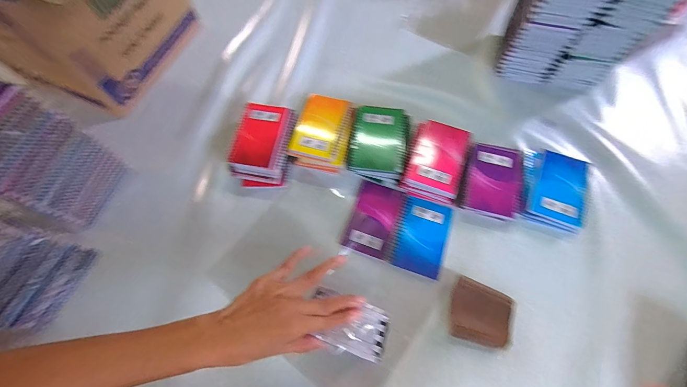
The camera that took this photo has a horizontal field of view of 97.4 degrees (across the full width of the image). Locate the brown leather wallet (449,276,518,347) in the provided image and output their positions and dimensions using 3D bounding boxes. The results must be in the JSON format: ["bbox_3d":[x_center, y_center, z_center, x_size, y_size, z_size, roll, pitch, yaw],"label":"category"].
[{"bbox_3d":[0.211,0.182,0.460,0.084,0.018,0.086,14,69,8],"label":"brown leather wallet"}]

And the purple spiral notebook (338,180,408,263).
[{"bbox_3d":[0.058,0.046,0.533,0.091,0.006,0.127,19,70,10],"label":"purple spiral notebook"}]

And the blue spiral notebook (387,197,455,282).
[{"bbox_3d":[0.135,0.072,0.520,0.088,0.004,0.127,18,70,9],"label":"blue spiral notebook"}]

